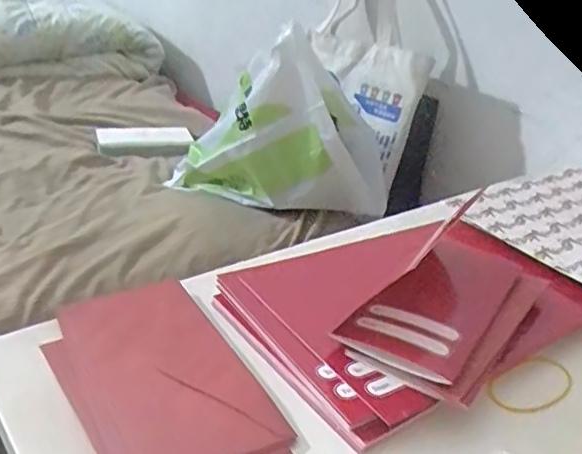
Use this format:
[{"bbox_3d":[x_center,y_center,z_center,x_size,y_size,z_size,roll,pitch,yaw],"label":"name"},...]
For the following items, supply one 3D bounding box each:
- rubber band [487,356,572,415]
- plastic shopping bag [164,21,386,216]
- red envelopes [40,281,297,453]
[{"bbox_3d":[0.167,0.108,0.410,0.074,0.004,0.040,-18,35,-38],"label":"rubber band"},{"bbox_3d":[-0.012,-0.131,0.838,0.321,0.229,0.107,6,26,-3],"label":"plastic shopping bag"},{"bbox_3d":[-0.083,0.099,0.378,0.102,0.015,0.201,-19,37,-30],"label":"red envelopes"}]

